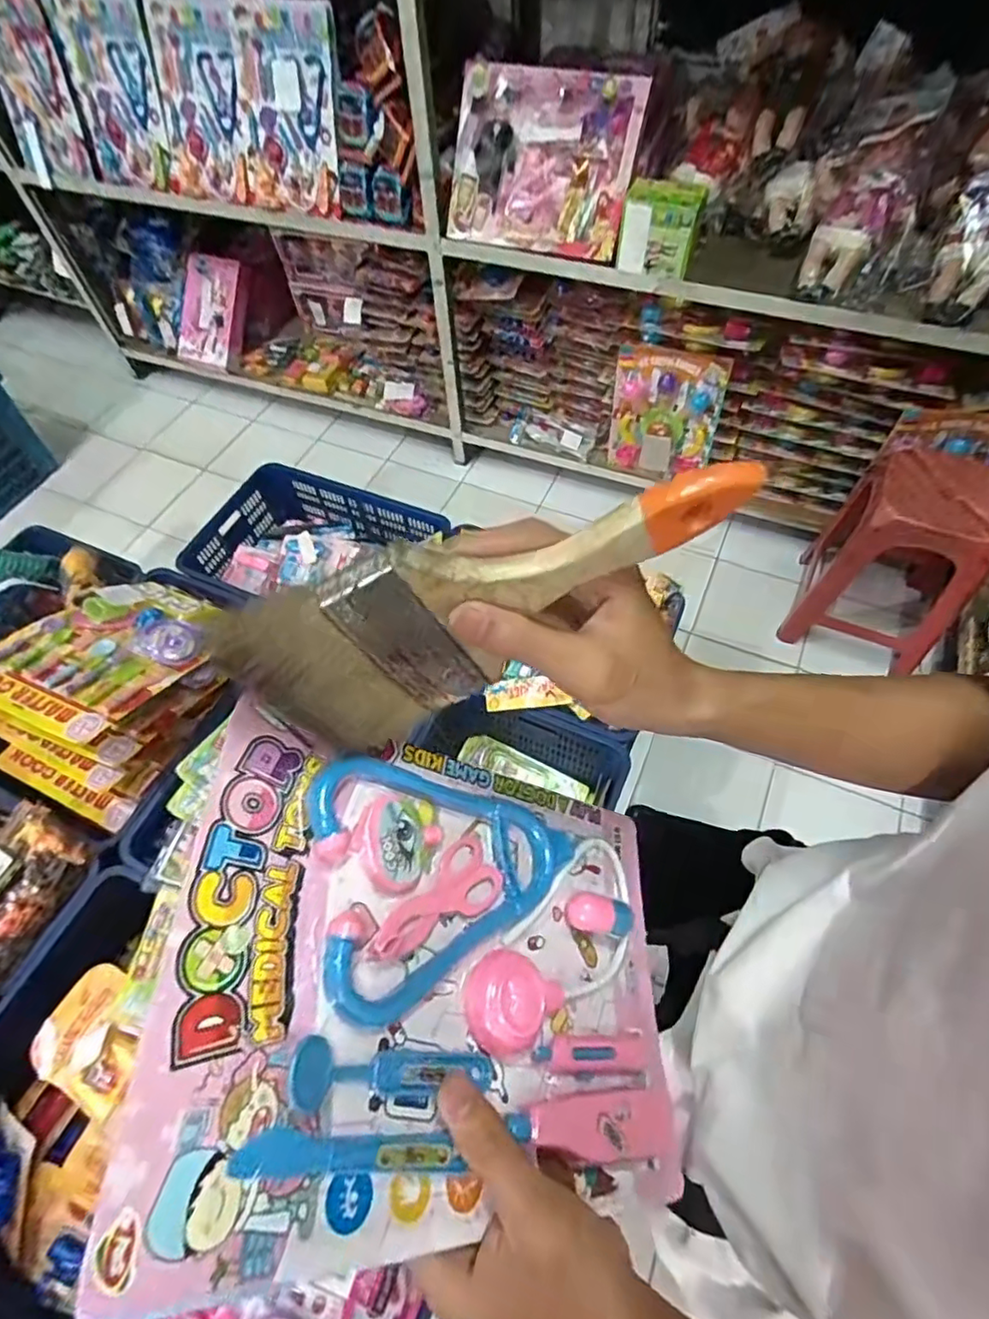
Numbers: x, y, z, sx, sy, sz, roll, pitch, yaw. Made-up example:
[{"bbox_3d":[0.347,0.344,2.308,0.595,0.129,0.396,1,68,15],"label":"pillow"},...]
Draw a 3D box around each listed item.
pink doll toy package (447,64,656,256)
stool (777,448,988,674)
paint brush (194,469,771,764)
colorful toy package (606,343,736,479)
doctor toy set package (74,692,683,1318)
[{"bbox_3d":[0.095,-1.110,1.337,0.404,0.307,0.083,21,42,15],"label":"pink doll toy package"},{"bbox_3d":[0.992,-0.266,1.501,0.333,0.454,0.346,21,63,15],"label":"stool"},{"bbox_3d":[0.002,-0.023,0.251,0.209,0.106,0.024,-24,60,5],"label":"paint brush"},{"bbox_3d":[0.471,-0.671,1.682,0.300,0.372,0.052,22,63,15],"label":"colorful toy package"},{"bbox_3d":[-0.009,0.149,0.295,0.273,0.021,0.200,25,50,-33],"label":"doctor toy set package"}]

